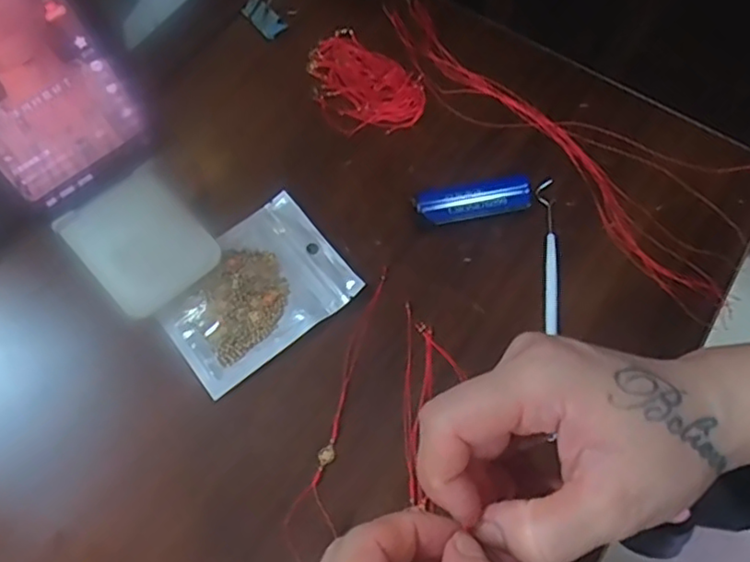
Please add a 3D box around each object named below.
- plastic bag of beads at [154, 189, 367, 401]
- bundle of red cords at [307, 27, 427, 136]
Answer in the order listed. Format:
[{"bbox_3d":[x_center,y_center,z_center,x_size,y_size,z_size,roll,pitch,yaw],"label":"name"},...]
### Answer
[{"bbox_3d":[-0.072,0.004,0.381,0.107,0.005,0.081,-36,72,-15],"label":"plastic bag of beads"},{"bbox_3d":[-0.010,-0.132,0.441,0.087,0.007,0.066,33,70,12],"label":"bundle of red cords"}]

